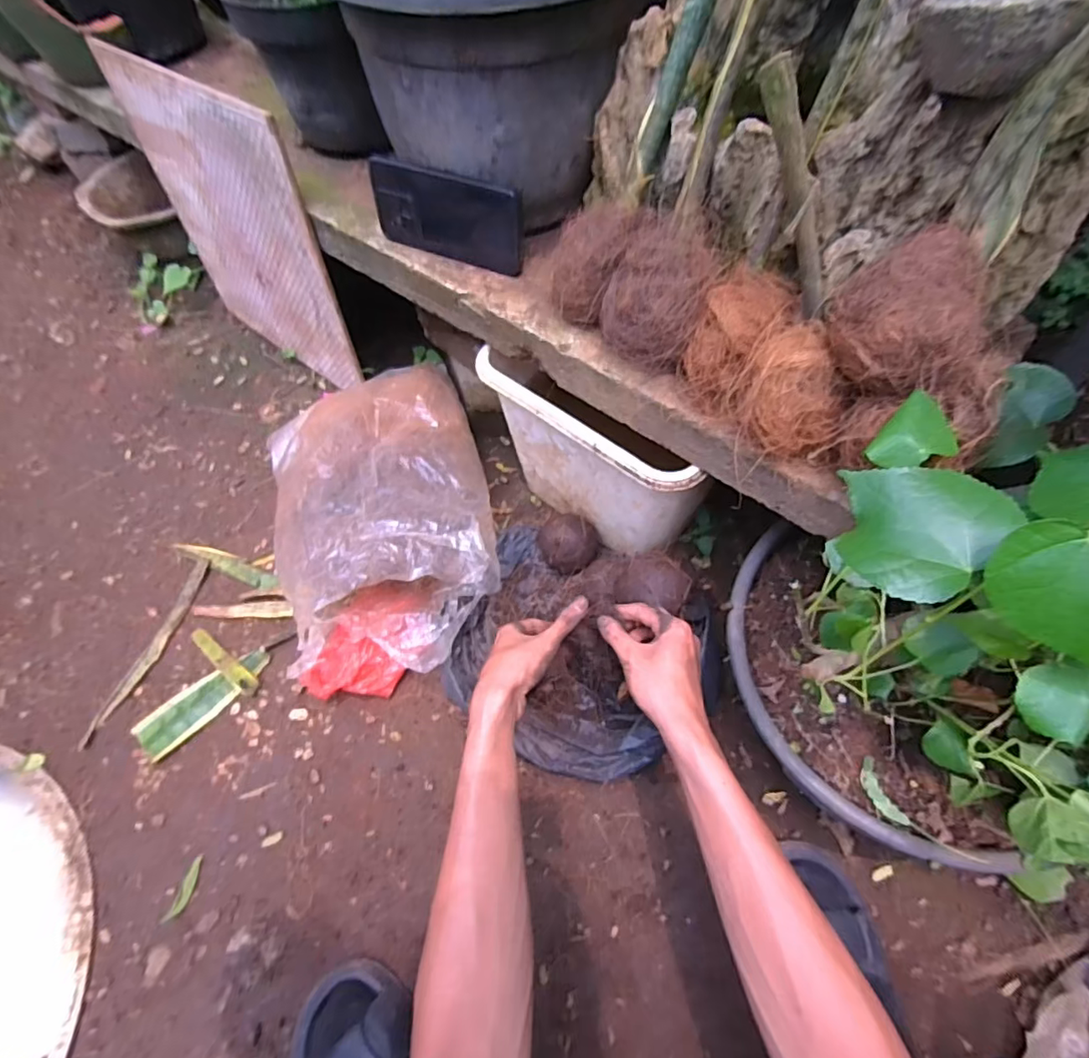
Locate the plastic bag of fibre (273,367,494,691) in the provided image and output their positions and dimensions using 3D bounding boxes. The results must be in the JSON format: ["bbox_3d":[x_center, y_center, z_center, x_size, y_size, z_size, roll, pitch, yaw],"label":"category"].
[{"bbox_3d":[-0.201,-0.035,0.676,0.255,0.205,0.401,-17,60,-5],"label":"plastic bag of fibre"}]

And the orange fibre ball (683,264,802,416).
[{"bbox_3d":[0.150,-0.150,0.444,0.063,0.067,0.089,31,67,21],"label":"orange fibre ball"}]

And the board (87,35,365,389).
[{"bbox_3d":[-0.426,-0.410,0.795,0.378,0.387,0.009,33,60,20],"label":"board"}]

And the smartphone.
[{"bbox_3d":[-0.099,-0.315,0.560,0.167,0.084,0.013,21,64,16],"label":"smartphone"}]

